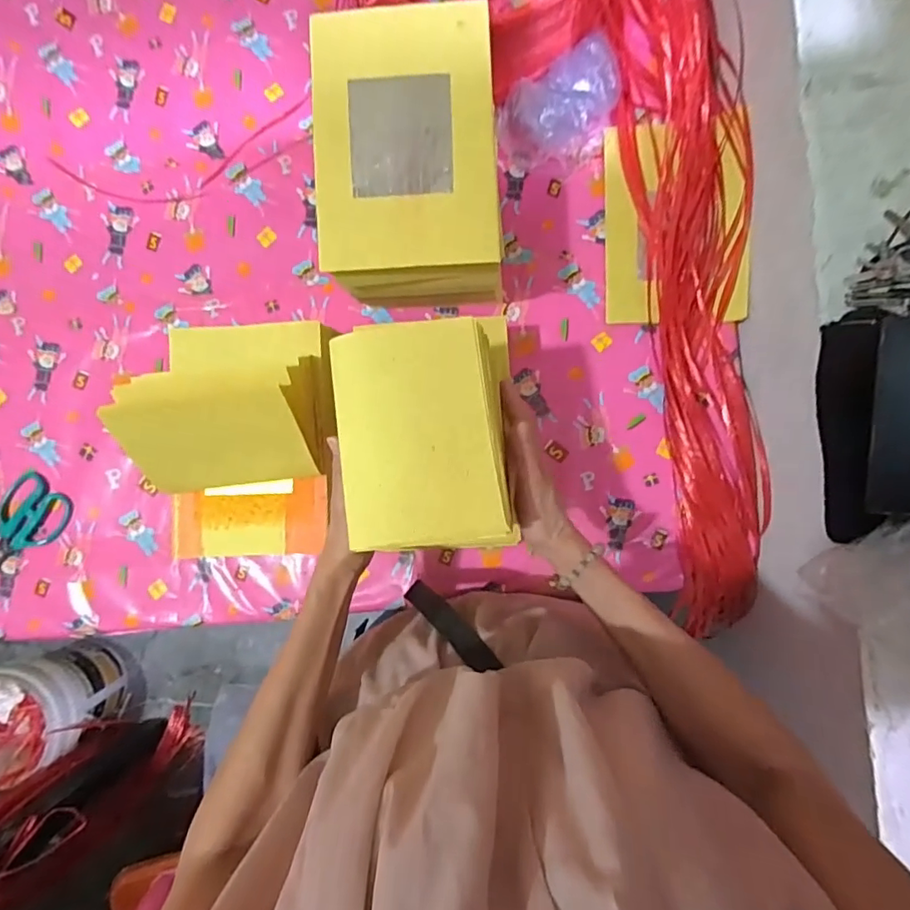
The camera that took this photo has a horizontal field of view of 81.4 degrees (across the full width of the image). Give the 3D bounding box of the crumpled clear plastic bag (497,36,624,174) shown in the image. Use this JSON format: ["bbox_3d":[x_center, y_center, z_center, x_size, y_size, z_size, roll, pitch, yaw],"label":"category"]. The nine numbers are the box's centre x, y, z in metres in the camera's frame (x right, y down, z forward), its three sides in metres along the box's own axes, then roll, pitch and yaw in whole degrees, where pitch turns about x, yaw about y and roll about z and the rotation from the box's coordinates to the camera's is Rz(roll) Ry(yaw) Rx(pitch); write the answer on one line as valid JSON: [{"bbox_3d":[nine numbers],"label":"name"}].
[{"bbox_3d":[0.130,-0.396,0.604,0.152,0.078,0.096,-36,89,0],"label":"crumpled clear plastic bag"}]

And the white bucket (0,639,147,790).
[{"bbox_3d":[-0.982,0.608,1.291,0.253,0.297,0.255,0,89,2],"label":"white bucket"}]

